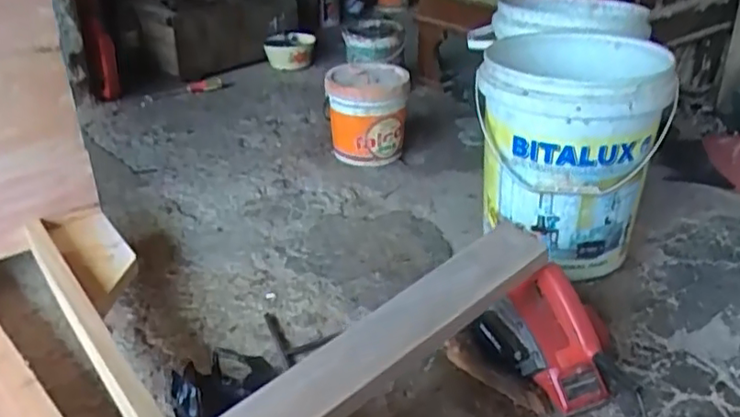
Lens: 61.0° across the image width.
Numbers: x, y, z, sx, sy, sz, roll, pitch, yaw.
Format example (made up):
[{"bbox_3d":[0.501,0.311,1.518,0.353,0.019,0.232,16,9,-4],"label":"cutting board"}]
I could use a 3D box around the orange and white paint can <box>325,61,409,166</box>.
[{"bbox_3d":[-0.005,-0.232,1.558,0.197,0.212,0.171,-2,30,-1],"label":"orange and white paint can"}]

